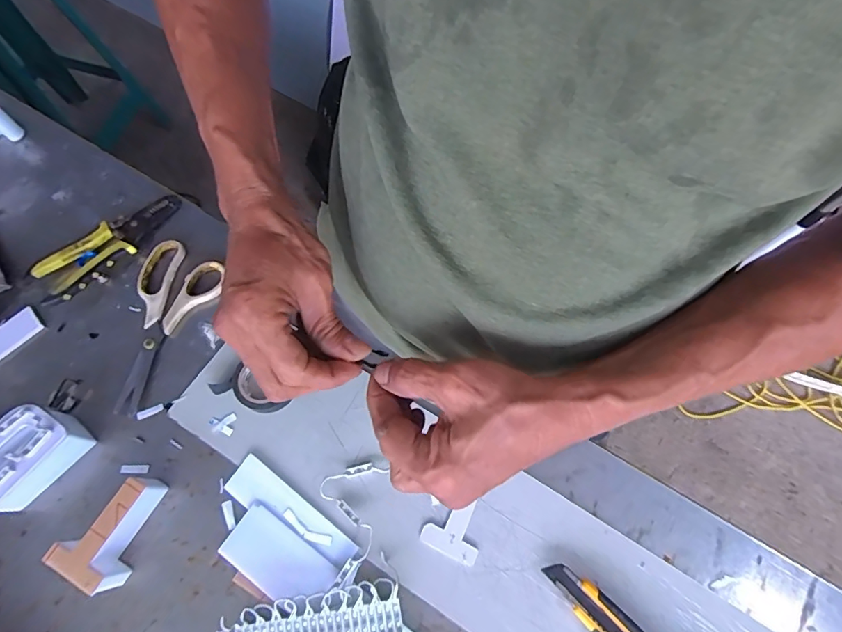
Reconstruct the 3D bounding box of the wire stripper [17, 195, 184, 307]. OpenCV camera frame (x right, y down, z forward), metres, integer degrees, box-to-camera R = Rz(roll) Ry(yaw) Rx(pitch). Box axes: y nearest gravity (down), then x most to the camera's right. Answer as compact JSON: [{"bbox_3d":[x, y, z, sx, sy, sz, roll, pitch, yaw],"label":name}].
[{"bbox_3d":[-0.348,-0.083,0.519,0.059,0.021,0.169,37,70,12],"label":"wire stripper"}]

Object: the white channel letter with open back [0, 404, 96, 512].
[{"bbox_3d":[-0.356,0.126,0.418,0.053,0.051,0.087,35,70,12],"label":"white channel letter with open back"}]

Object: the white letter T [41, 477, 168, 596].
[{"bbox_3d":[-0.264,0.182,0.401,0.051,0.047,0.085,26,68,8],"label":"white letter T"}]

